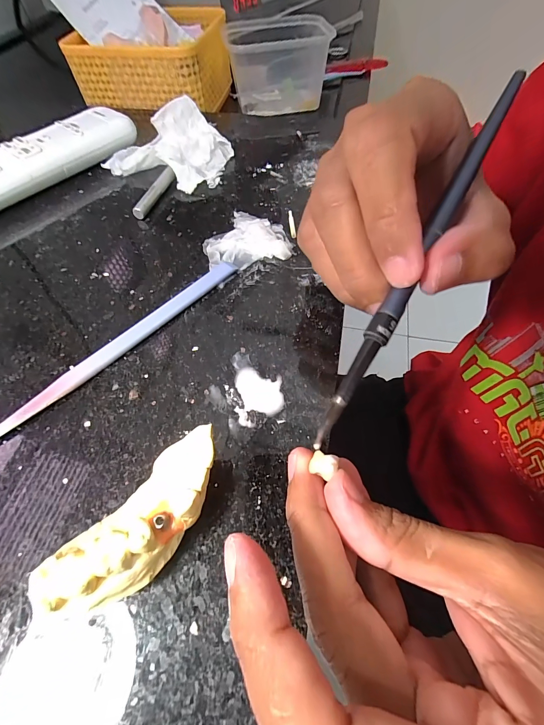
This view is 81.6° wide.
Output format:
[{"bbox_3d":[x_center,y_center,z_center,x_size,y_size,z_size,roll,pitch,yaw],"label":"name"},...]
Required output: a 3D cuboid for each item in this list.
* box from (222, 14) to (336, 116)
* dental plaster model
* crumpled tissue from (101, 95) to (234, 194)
[{"bbox_3d":[0.006,-0.314,0.333,0.105,0.059,0.098,-8,59,-4],"label":"box"},{"bbox_3d":[-0.038,0.052,0.103,0.027,0.028,0.061,36,66,21],"label":"dental plaster model"},{"bbox_3d":[-0.075,-0.169,0.239,0.089,0.030,0.068,21,61,13],"label":"crumpled tissue"}]

